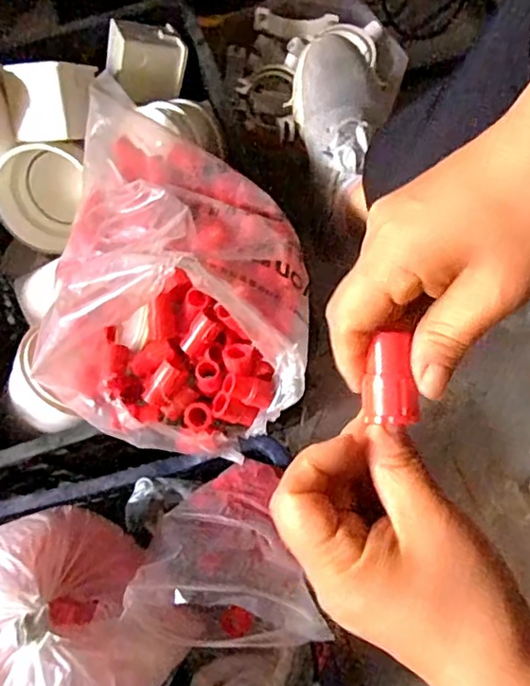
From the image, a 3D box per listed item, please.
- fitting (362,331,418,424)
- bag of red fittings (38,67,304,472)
[{"bbox_3d":[0.053,0.015,0.242,0.021,0.016,0.037,1,70,3],"label":"fitting"},{"bbox_3d":[-0.075,-0.086,0.480,0.223,0.131,0.325,4,70,4],"label":"bag of red fittings"}]

